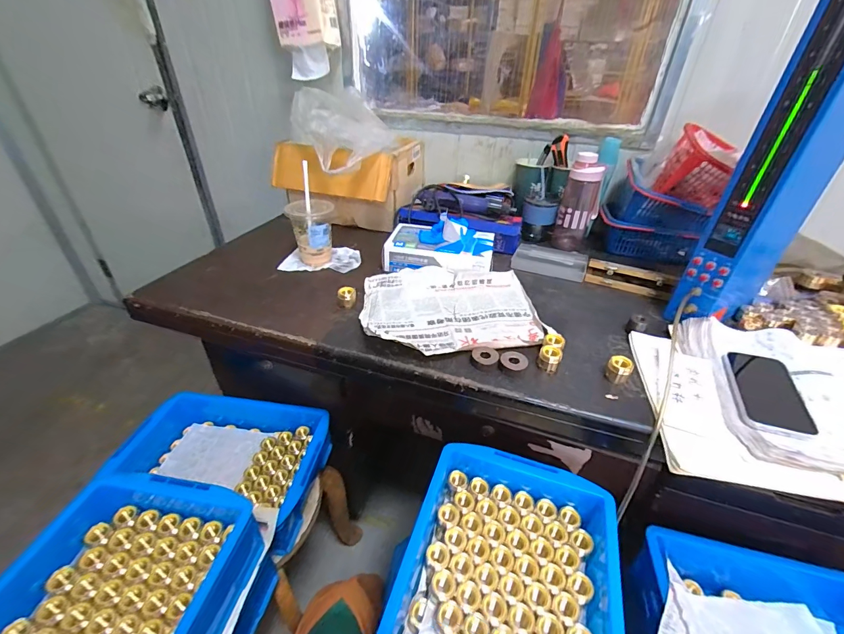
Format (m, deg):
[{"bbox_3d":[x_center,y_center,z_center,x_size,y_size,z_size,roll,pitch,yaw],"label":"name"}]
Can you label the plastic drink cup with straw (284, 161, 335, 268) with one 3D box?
[{"bbox_3d":[-0.233,-0.201,0.779,0.091,0.178,0.083,-6,36,-10],"label":"plastic drink cup with straw"}]

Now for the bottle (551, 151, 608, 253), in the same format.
[{"bbox_3d":[0.368,-0.264,0.864,0.087,0.201,0.064,12,37,15],"label":"bottle"}]

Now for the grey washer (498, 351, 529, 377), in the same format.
[{"bbox_3d":[0.135,0.069,0.552,0.037,0.013,0.042,24,41,28],"label":"grey washer"}]

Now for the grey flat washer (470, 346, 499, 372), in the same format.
[{"bbox_3d":[0.094,0.064,0.559,0.039,0.017,0.041,1,35,-1],"label":"grey flat washer"}]

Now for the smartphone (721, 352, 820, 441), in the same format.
[{"bbox_3d":[0.468,0.098,0.506,0.071,0.016,0.161,15,38,19],"label":"smartphone"}]

